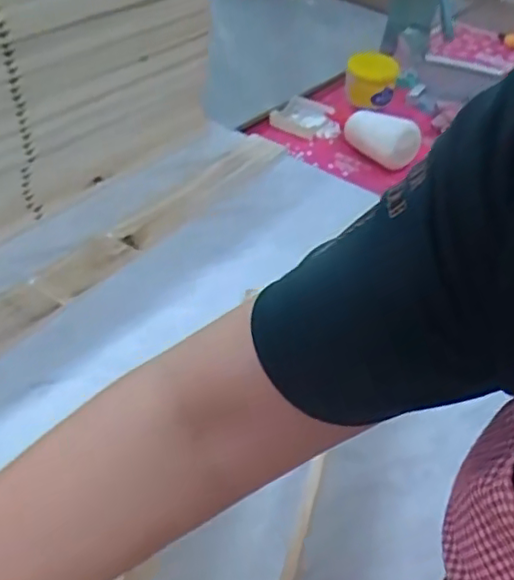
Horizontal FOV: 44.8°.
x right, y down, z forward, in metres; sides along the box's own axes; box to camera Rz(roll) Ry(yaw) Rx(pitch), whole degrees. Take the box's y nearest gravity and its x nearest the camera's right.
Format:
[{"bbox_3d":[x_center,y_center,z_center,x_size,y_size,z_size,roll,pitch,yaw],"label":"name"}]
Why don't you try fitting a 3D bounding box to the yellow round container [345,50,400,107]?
[{"bbox_3d":[0.179,-0.332,0.973,0.076,0.056,0.079,2,42,-2],"label":"yellow round container"}]

